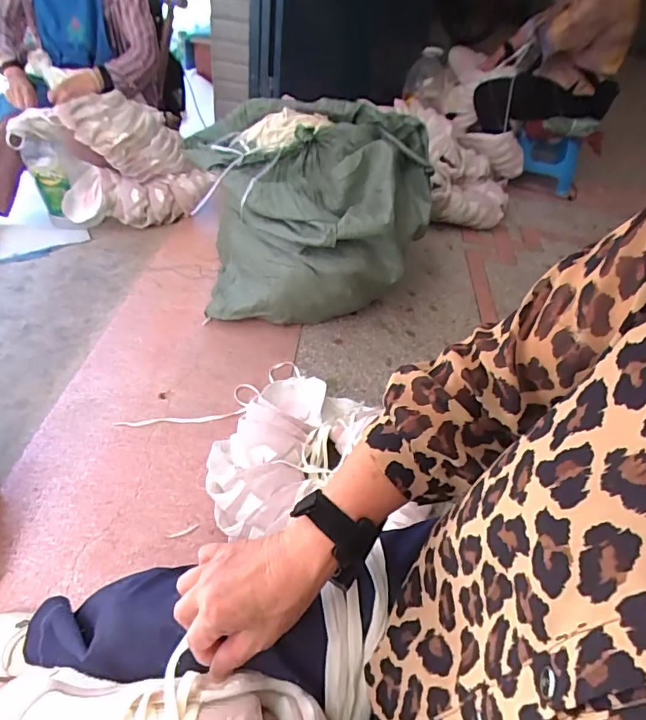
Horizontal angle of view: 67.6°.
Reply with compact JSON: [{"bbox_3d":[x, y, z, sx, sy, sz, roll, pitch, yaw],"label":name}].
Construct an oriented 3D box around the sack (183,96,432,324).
[{"bbox_3d":[-0.051,-0.417,1.344,0.645,0.416,0.518,13,43,2],"label":"sack"}]

